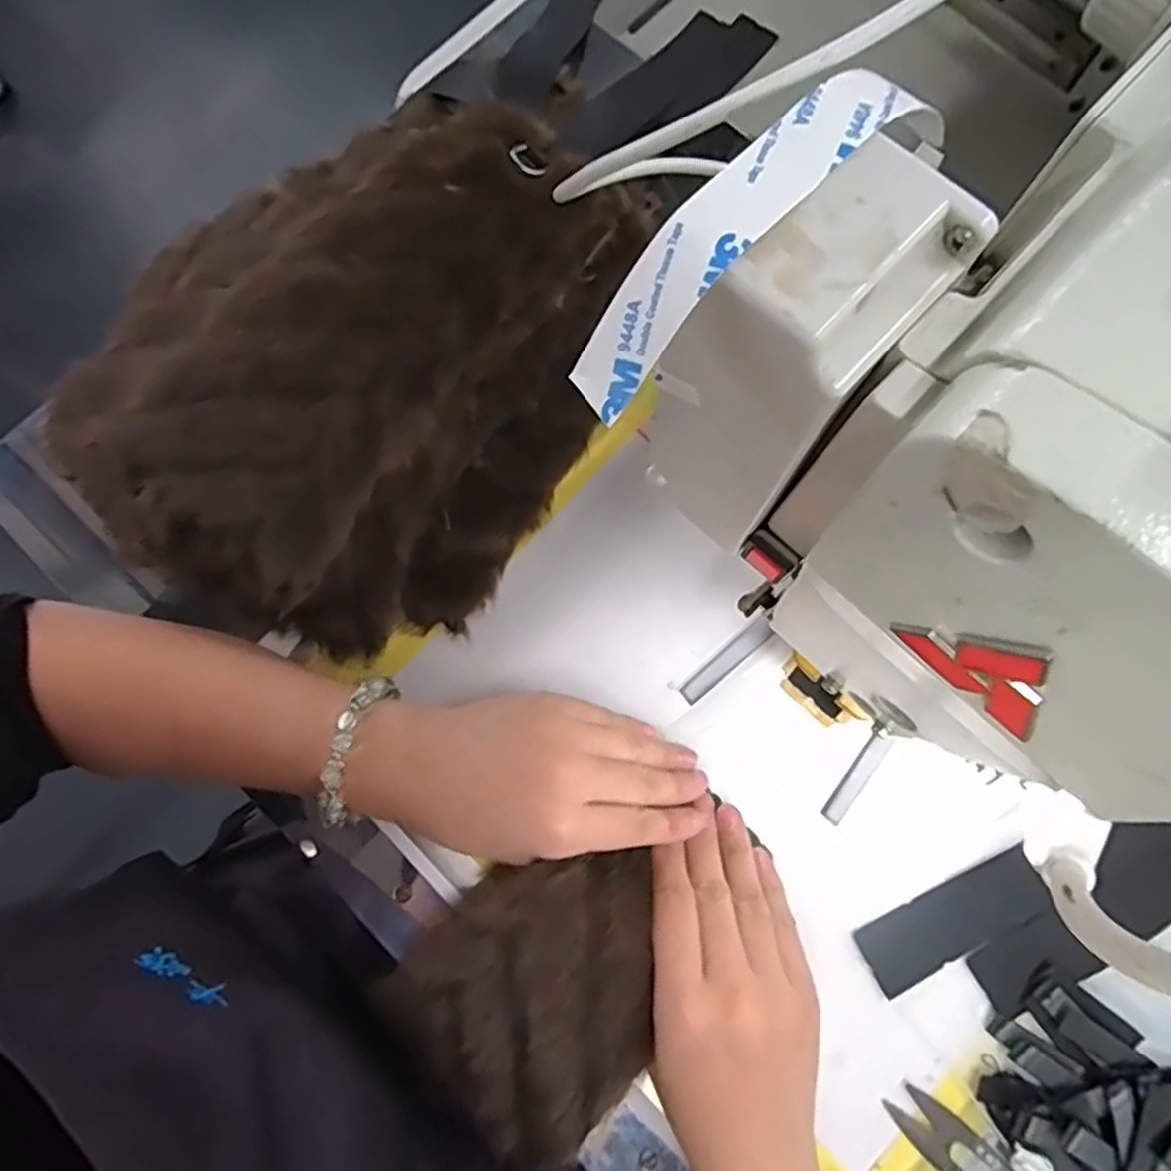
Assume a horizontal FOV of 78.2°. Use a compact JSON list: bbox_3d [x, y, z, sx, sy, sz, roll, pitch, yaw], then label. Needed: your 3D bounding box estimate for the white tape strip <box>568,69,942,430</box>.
[{"bbox_3d":[0.031,-0.070,0.147,0.084,0.021,0.022,-37,80,-7],"label":"white tape strip"}]

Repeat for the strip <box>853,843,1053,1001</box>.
[{"bbox_3d":[0.172,0.156,0.335,0.087,0.011,0.029,-28,79,-5],"label":"strip"}]

